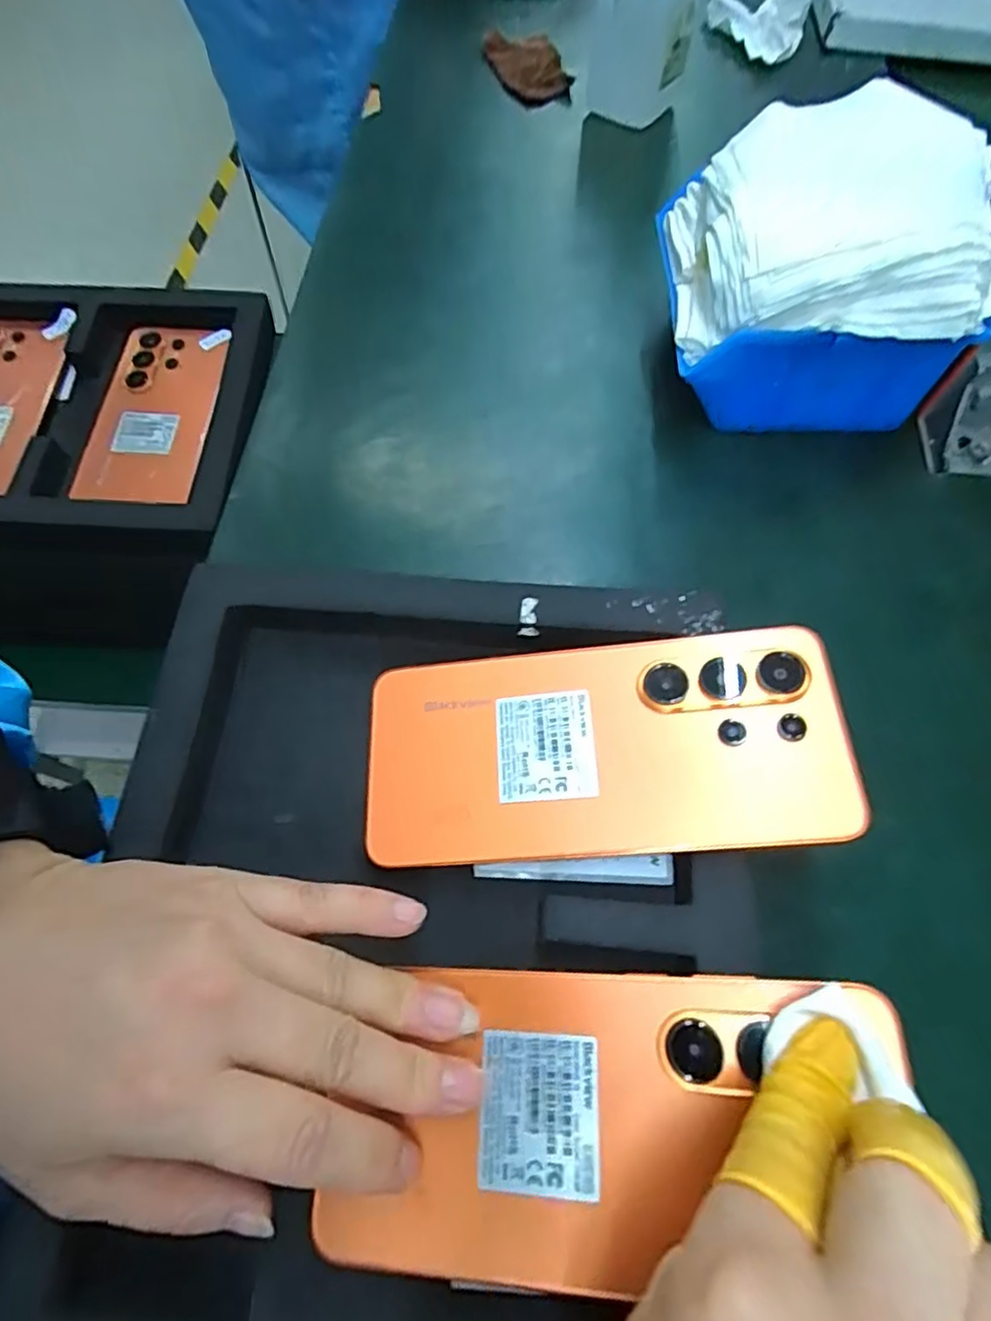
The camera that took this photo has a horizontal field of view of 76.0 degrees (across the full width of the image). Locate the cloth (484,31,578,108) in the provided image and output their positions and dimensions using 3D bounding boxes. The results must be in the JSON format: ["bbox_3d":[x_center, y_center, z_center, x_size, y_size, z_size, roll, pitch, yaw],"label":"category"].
[{"bbox_3d":[0.019,-0.443,0.469,0.042,0.016,0.097,-21,69,-11],"label":"cloth"}]

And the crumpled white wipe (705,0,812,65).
[{"bbox_3d":[0.196,-0.483,0.478,0.073,0.020,0.068,14,67,4],"label":"crumpled white wipe"}]

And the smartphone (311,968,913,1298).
[{"bbox_3d":[0.031,0.133,0.183,0.158,0.008,0.077,-4,64,11],"label":"smartphone"}]

